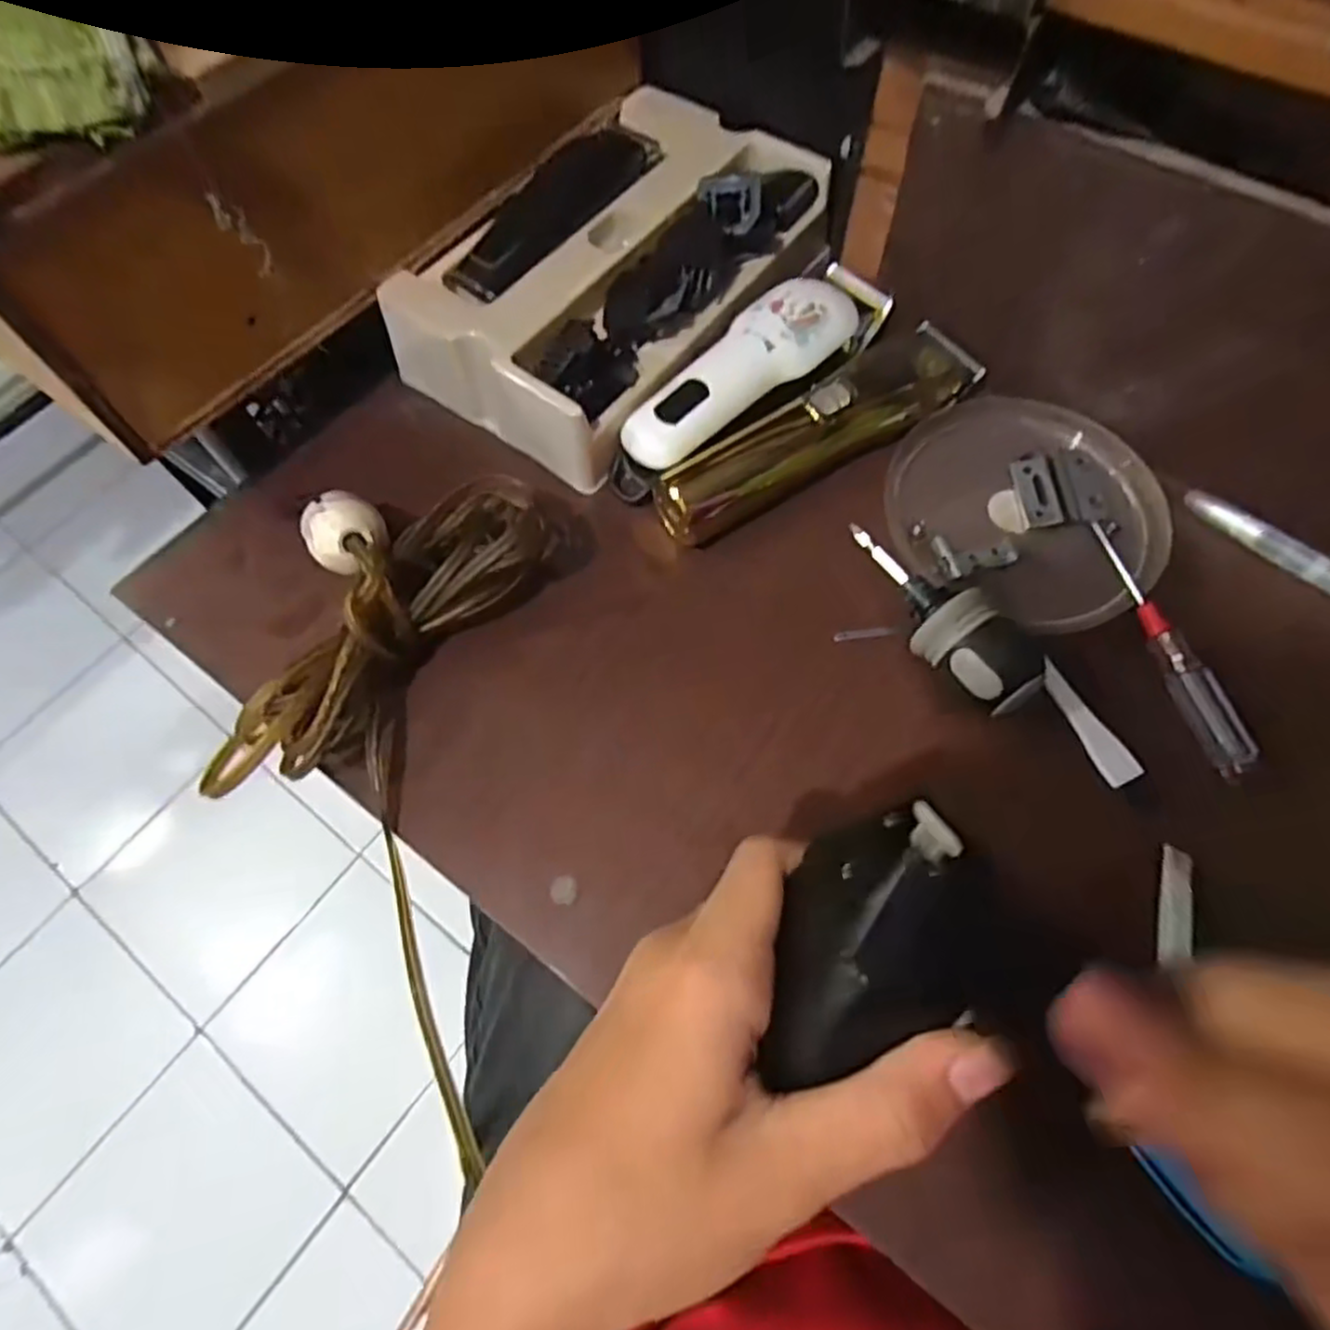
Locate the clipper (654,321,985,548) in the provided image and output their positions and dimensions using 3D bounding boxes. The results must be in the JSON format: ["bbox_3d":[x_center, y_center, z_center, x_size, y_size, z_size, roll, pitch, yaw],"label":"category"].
[{"bbox_3d":[0.081,-0.119,0.366,0.182,0.034,0.045,-34,69,-13],"label":"clipper"}]

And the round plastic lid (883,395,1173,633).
[{"bbox_3d":[0.180,-0.078,0.363,0.129,0.019,0.121,-2,63,5],"label":"round plastic lid"}]

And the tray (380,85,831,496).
[{"bbox_3d":[-0.023,-0.219,0.401,0.143,0.048,0.235,36,72,16],"label":"tray"}]

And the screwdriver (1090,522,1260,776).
[{"bbox_3d":[0.224,-0.011,0.327,0.015,0.011,0.122,-16,66,-5],"label":"screwdriver"}]

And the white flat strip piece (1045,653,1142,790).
[{"bbox_3d":[0.186,0.024,0.321,0.015,0.004,0.060,-22,67,-8],"label":"white flat strip piece"}]

